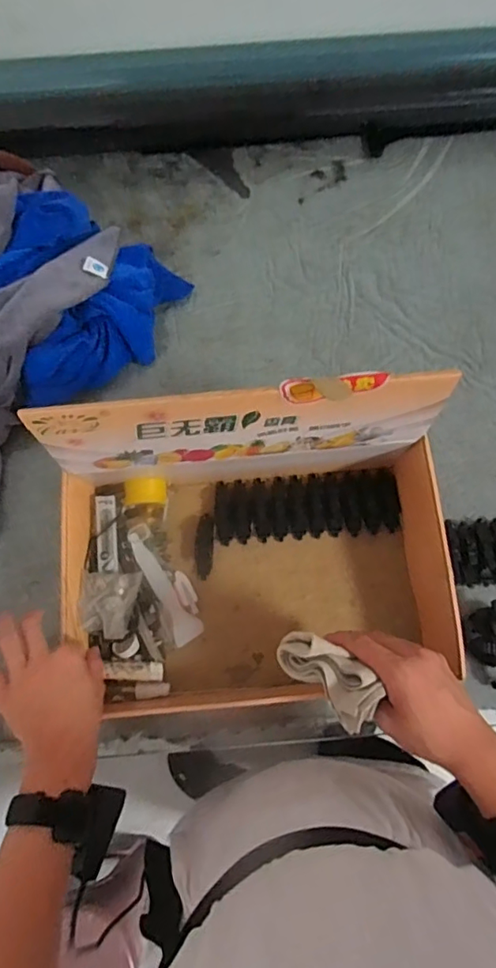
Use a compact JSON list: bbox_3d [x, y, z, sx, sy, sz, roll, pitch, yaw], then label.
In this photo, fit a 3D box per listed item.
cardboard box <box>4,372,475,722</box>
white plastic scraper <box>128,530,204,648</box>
[{"bbox_3d":[0.008,0.080,0.563,0.416,0.262,0.303,-4,70,-2],"label":"cardboard box"},{"bbox_3d":[-0.102,0.122,0.655,0.035,0.021,0.148,-26,72,-9],"label":"white plastic scraper"}]

